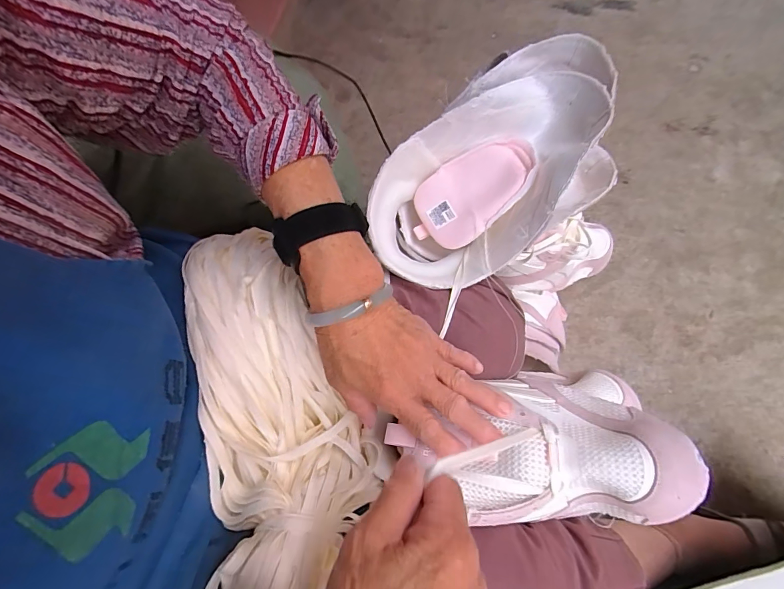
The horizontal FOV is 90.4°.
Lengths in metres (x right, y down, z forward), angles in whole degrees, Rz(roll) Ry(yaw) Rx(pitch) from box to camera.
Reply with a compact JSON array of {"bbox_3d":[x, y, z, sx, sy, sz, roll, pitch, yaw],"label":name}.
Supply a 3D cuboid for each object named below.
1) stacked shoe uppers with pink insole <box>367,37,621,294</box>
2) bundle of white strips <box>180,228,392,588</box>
[{"bbox_3d":[0.101,-0.116,0.387,0.262,0.120,0.159,-42,73,16],"label":"stacked shoe uppers with pink insole"},{"bbox_3d":[-0.090,0.078,0.319,0.135,0.071,0.312,-11,68,3],"label":"bundle of white strips"}]

